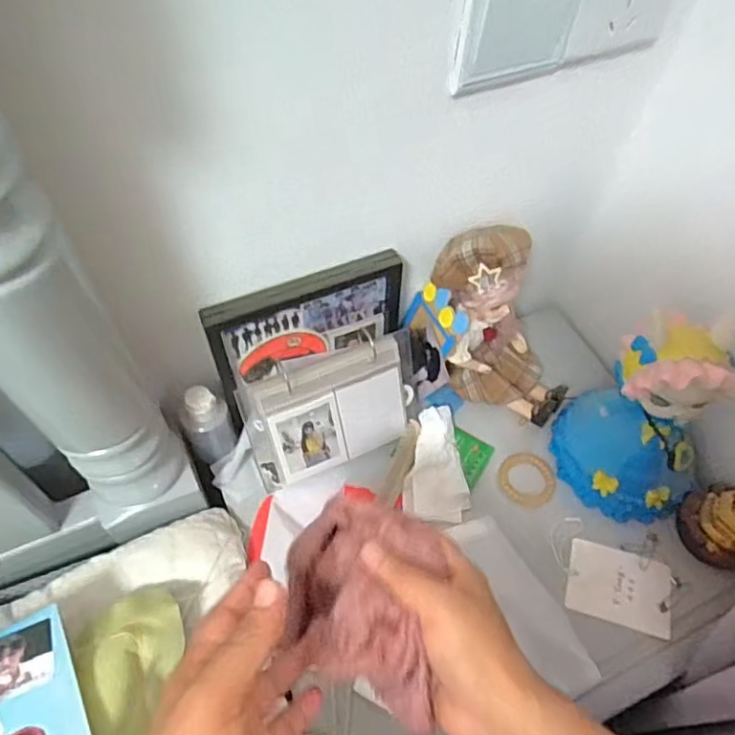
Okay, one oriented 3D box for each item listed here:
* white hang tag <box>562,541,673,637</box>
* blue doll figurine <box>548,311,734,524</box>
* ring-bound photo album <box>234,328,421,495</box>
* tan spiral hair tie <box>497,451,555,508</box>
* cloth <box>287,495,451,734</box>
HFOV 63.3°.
[{"bbox_3d":[0.235,0.204,0.555,0.092,0.004,0.066,15,59,9],"label":"white hang tag"},{"bbox_3d":[0.257,0.051,0.541,0.113,0.183,0.136,-38,67,-24],"label":"blue doll figurine"},{"bbox_3d":[-0.028,0.032,0.574,0.177,0.123,0.081,-20,61,-15],"label":"ring-bound photo album"},{"bbox_3d":[0.163,0.115,0.607,0.059,0.009,0.060,2,57,-3],"label":"tan spiral hair tie"},{"bbox_3d":[-0.008,0.142,0.364,0.105,0.058,0.114,10,57,3],"label":"cloth"}]

